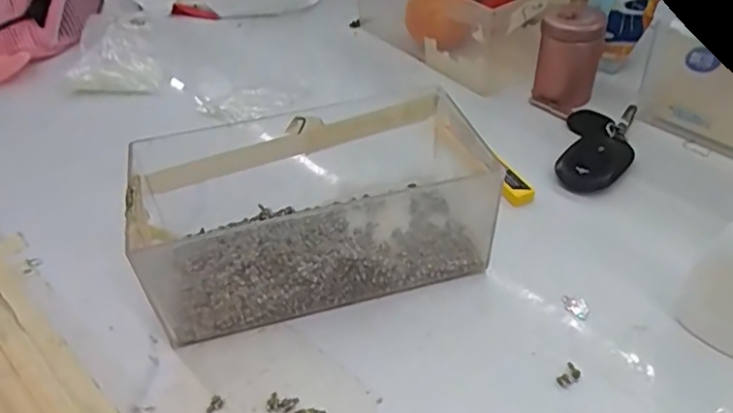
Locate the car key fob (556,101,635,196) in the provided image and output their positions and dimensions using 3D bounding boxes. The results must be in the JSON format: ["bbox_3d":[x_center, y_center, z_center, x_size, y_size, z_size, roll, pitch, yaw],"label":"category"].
[{"bbox_3d":[0.159,-0.042,0.410,0.044,0.012,0.090,12,43,18],"label":"car key fob"}]

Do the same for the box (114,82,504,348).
[{"bbox_3d":[-0.017,-0.006,0.338,0.209,0.065,0.108,-14,41,-11],"label":"box"}]

